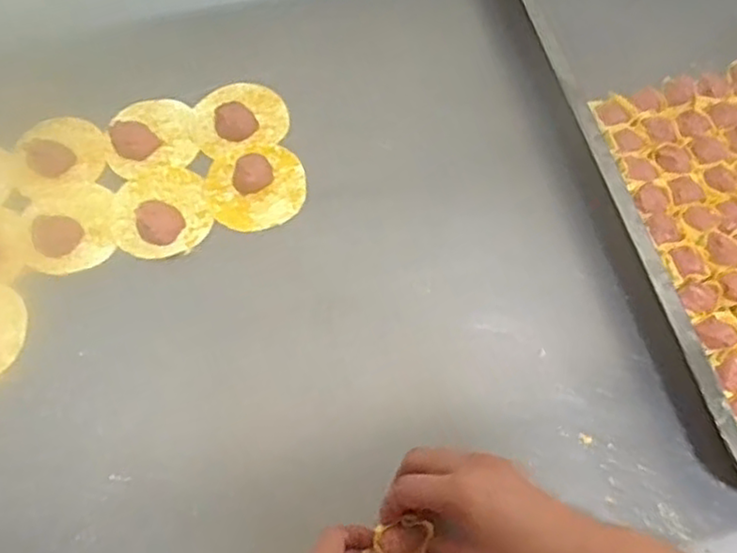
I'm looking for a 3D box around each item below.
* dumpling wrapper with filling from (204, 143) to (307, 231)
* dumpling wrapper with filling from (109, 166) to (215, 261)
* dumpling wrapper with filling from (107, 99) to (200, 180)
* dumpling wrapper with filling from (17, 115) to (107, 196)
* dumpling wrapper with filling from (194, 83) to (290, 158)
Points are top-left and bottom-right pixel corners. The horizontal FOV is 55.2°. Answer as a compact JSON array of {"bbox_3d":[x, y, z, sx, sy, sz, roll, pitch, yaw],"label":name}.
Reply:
[{"bbox_3d":[-0.094,-0.079,0.579,0.080,0.021,0.079,0,63,1],"label":"dumpling wrapper with filling"},{"bbox_3d":[-0.170,-0.056,0.570,0.077,0.021,0.081,0,63,1],"label":"dumpling wrapper with filling"},{"bbox_3d":[-0.189,-0.124,0.610,0.073,0.014,0.075,-13,64,-5],"label":"dumpling wrapper with filling"},{"bbox_3d":[-0.262,-0.106,0.601,0.073,0.010,0.069,0,63,1],"label":"dumpling wrapper with filling"},{"bbox_3d":[-0.112,-0.144,0.617,0.076,0.016,0.070,-15,64,-6],"label":"dumpling wrapper with filling"}]

